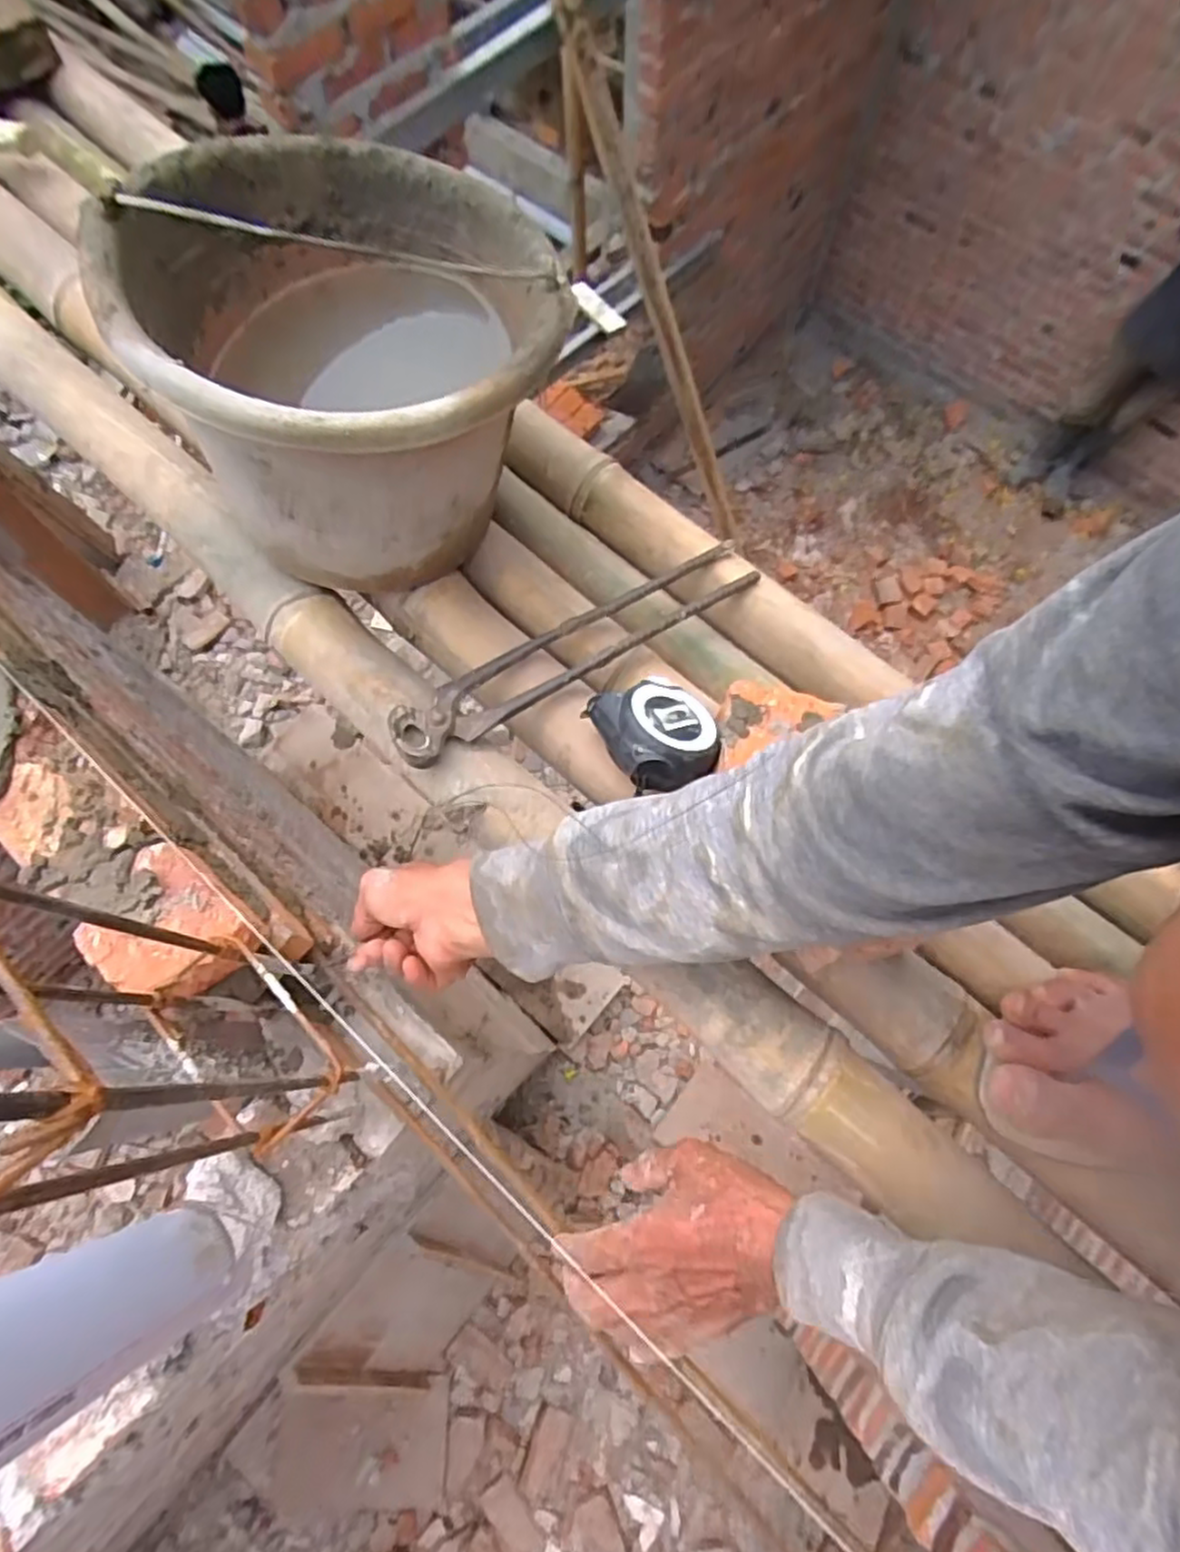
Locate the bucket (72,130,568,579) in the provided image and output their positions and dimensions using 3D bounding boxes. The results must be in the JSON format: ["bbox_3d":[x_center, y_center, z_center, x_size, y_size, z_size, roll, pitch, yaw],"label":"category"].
[{"bbox_3d":[-0.148,-0.279,0.496,0.247,0.217,0.295,-22,72,-8],"label":"bucket"}]

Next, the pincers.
[{"bbox_3d":[-0.007,-0.094,0.535,0.302,0.022,0.050,-32,68,-18],"label":"pincers"}]

